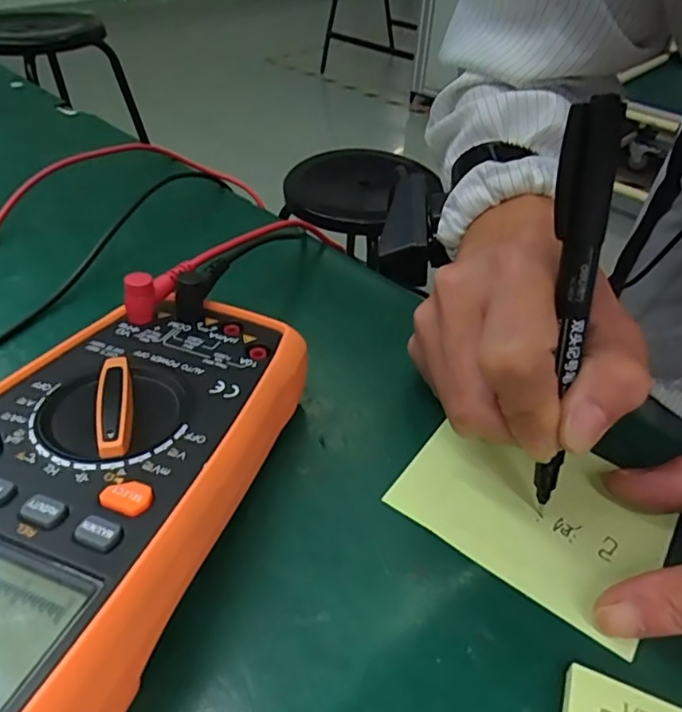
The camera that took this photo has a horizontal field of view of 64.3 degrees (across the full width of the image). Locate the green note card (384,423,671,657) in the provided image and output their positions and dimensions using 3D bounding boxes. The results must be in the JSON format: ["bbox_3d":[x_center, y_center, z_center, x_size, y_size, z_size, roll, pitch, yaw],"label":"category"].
[{"bbox_3d":[0.070,0.054,0.200,0.088,0.006,0.059,27,48,24],"label":"green note card"}]

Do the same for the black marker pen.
[{"bbox_3d":[0.071,-0.011,0.169,0.011,0.126,0.009,-5,21,-8],"label":"black marker pen"}]

